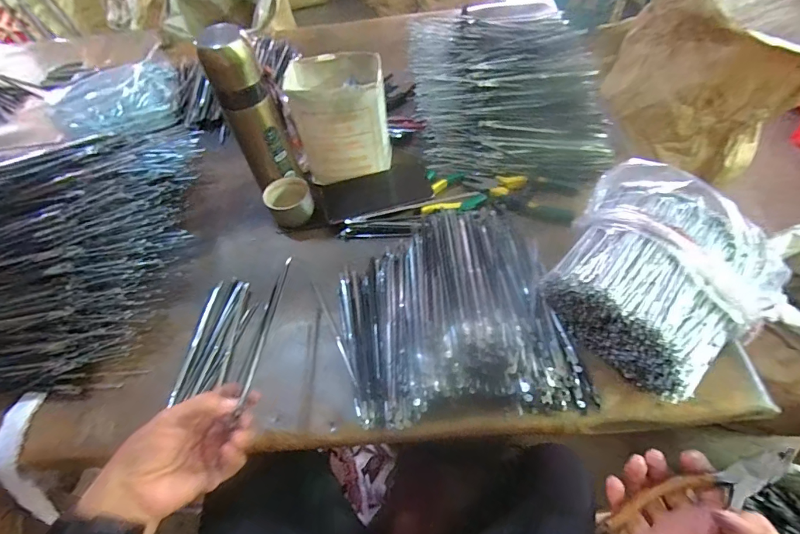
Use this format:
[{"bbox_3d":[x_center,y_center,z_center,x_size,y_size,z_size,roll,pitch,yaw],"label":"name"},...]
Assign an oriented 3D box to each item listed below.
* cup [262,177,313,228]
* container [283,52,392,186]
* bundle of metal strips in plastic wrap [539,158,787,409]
[{"bbox_3d":[-0.157,-0.095,0.591,0.060,0.042,0.062,-2,56,3],"label":"cup"},{"bbox_3d":[-0.082,-0.207,0.583,0.122,0.143,0.098,-9,56,-1],"label":"container"},{"bbox_3d":[0.269,0.002,0.442,0.199,0.088,0.210,-40,62,-20],"label":"bundle of metal strips in plastic wrap"}]

